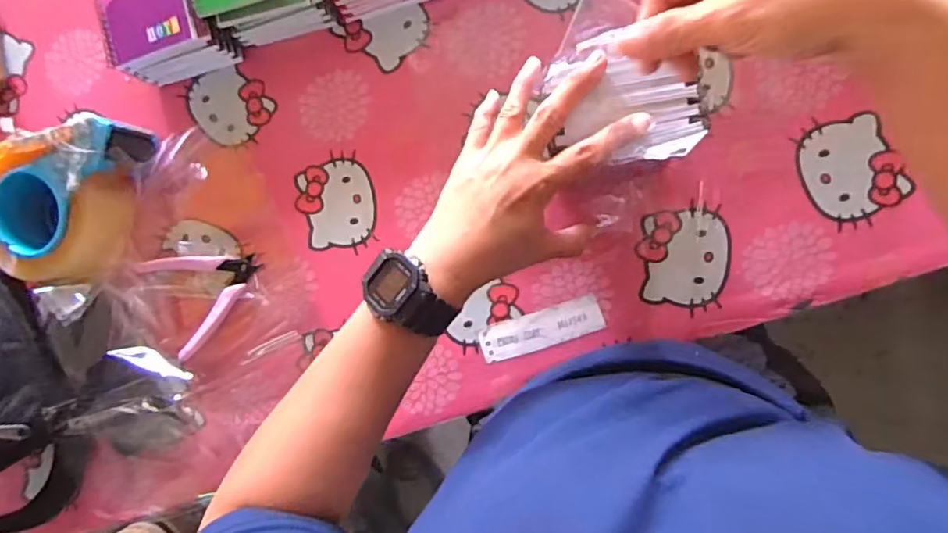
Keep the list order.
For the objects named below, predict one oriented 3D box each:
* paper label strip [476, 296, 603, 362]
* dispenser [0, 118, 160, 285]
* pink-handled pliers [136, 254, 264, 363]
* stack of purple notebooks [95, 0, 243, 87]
[{"bbox_3d":[0.058,0.055,0.489,0.106,0.004,0.031,-17,88,9],"label":"paper label strip"},{"bbox_3d":[-0.376,-0.052,0.525,0.167,0.067,0.126,-15,89,9],"label":"dispenser"},{"bbox_3d":[-0.249,0.022,0.526,0.103,0.026,0.093,-27,87,9],"label":"pink-handled pliers"},{"bbox_3d":[-0.286,-0.242,0.510,0.104,0.065,0.140,-20,88,9],"label":"stack of purple notebooks"}]

